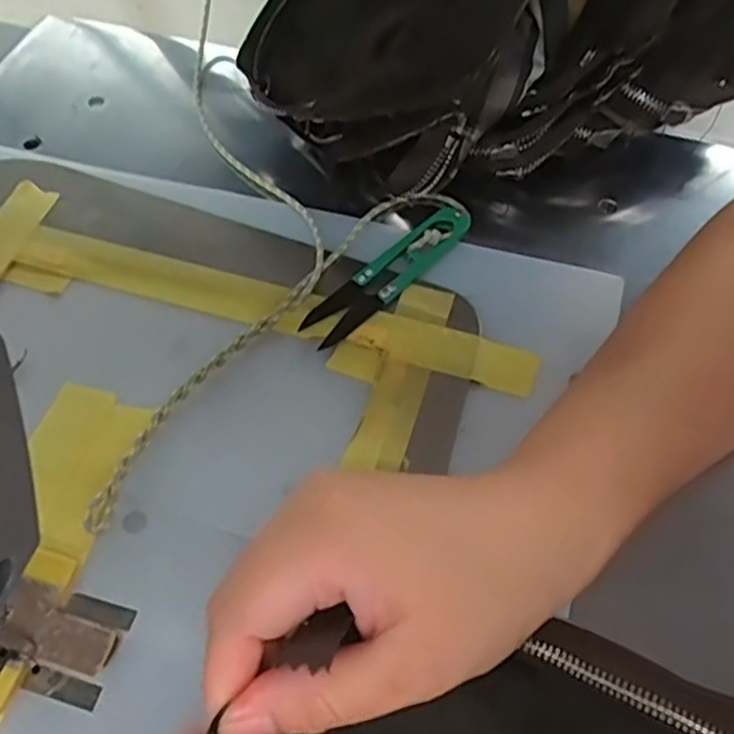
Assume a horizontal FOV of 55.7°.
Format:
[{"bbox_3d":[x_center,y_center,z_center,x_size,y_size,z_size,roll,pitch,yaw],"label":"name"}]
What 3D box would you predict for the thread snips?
[{"bbox_3d":[0.012,-0.046,0.334,0.022,0.008,0.102,39,65,23],"label":"thread snips"}]

